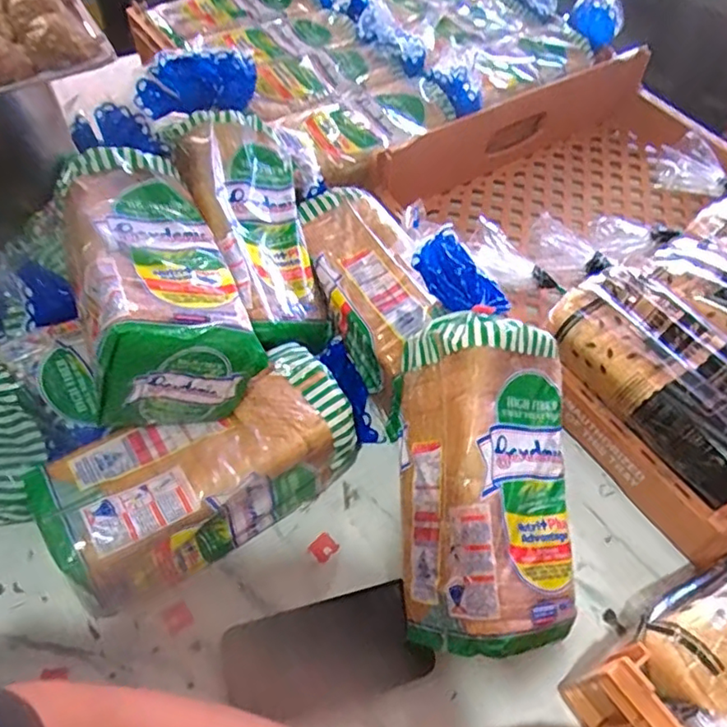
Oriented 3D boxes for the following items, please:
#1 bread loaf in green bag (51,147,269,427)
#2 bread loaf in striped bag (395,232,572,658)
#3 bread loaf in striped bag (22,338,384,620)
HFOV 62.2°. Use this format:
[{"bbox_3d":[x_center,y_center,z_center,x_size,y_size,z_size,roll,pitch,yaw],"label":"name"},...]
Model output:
[{"bbox_3d":[-0.201,-0.081,0.550,0.145,0.098,0.275,-22,59,-16],"label":"bread loaf in green bag"},{"bbox_3d":[0.103,0.063,0.534,0.110,0.121,0.361,8,72,-24],"label":"bread loaf in striped bag"},{"bbox_3d":[-0.131,0.098,0.543,0.299,0.112,0.114,-28,61,-19],"label":"bread loaf in striped bag"}]

